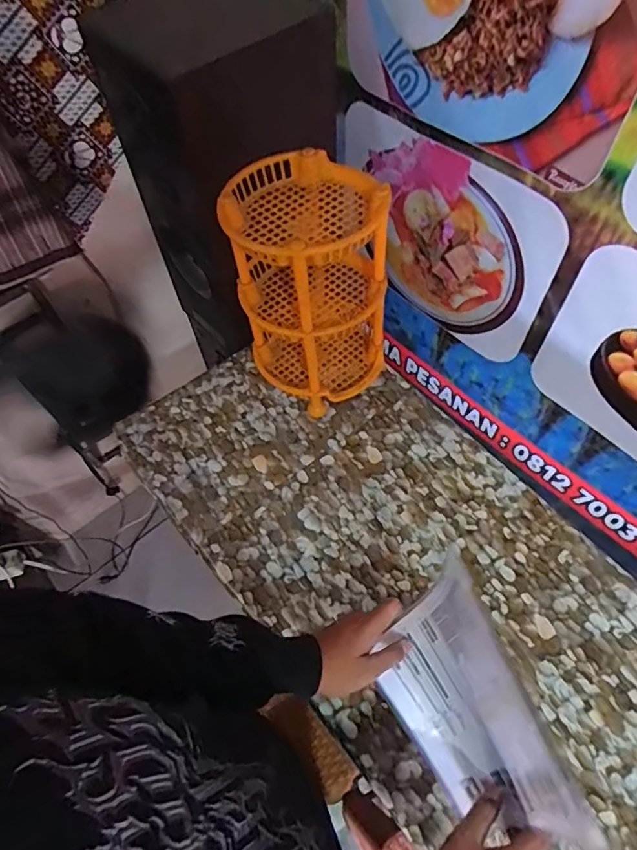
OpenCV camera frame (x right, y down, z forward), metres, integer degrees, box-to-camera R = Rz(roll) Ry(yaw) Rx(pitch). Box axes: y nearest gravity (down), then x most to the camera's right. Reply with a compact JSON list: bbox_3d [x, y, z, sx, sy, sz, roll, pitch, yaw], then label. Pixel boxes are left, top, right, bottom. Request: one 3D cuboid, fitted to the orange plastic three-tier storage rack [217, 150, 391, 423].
[{"bbox_3d":[-0.010,-0.209,0.815,0.213,0.333,0.240,-14,60,-4],"label":"orange plastic three-tier storage rack"}]

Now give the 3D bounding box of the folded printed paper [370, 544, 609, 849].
[{"bbox_3d":[0.132,0.280,0.518,0.092,0.216,0.219,-18,61,-6],"label":"folded printed paper"}]

